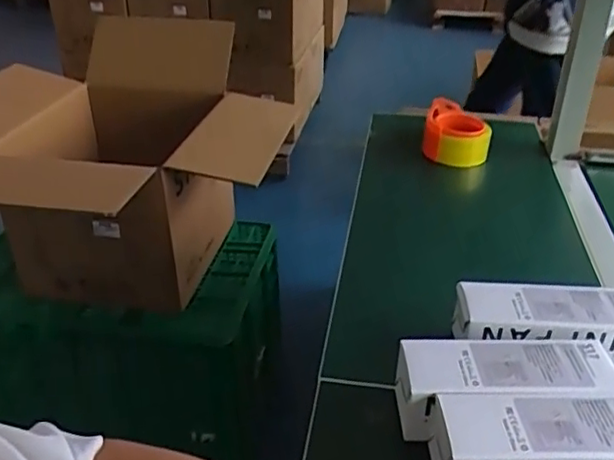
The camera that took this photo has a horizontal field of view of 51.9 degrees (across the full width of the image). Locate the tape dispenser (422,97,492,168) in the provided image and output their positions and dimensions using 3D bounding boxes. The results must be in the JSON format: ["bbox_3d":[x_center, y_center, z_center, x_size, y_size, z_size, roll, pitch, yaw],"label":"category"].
[{"bbox_3d":[0.249,-0.159,1.038,0.104,0.080,0.118,10,32,16],"label":"tape dispenser"}]

